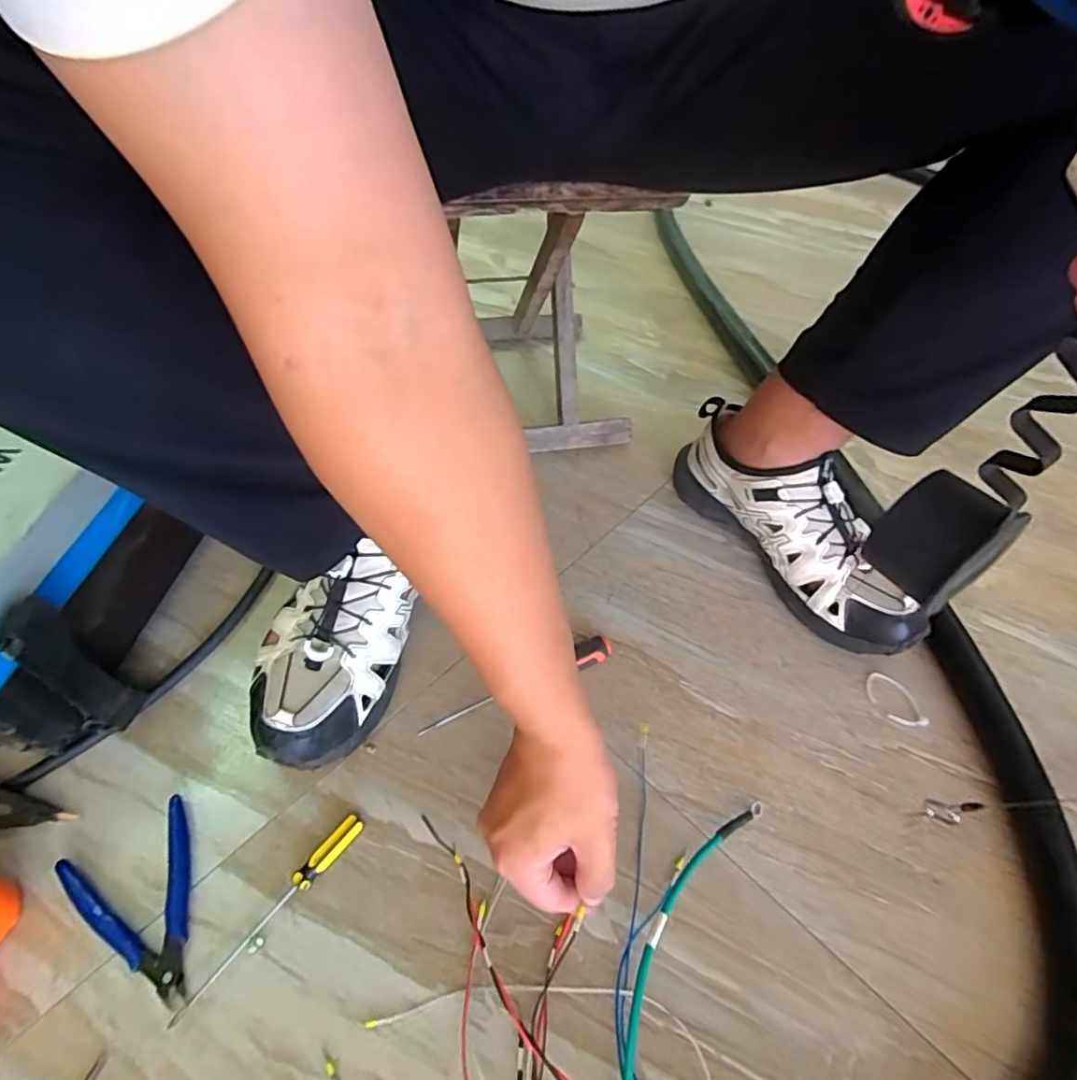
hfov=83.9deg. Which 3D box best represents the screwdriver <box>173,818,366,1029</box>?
[{"bbox_3d":[-0.171,0.242,0.389,0.015,0.014,0.142,32,58,21],"label":"screwdriver"}]

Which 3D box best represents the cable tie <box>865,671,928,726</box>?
[{"bbox_3d":[0.299,0.134,0.503,0.032,0.005,0.053,-25,57,-20],"label":"cable tie"}]

